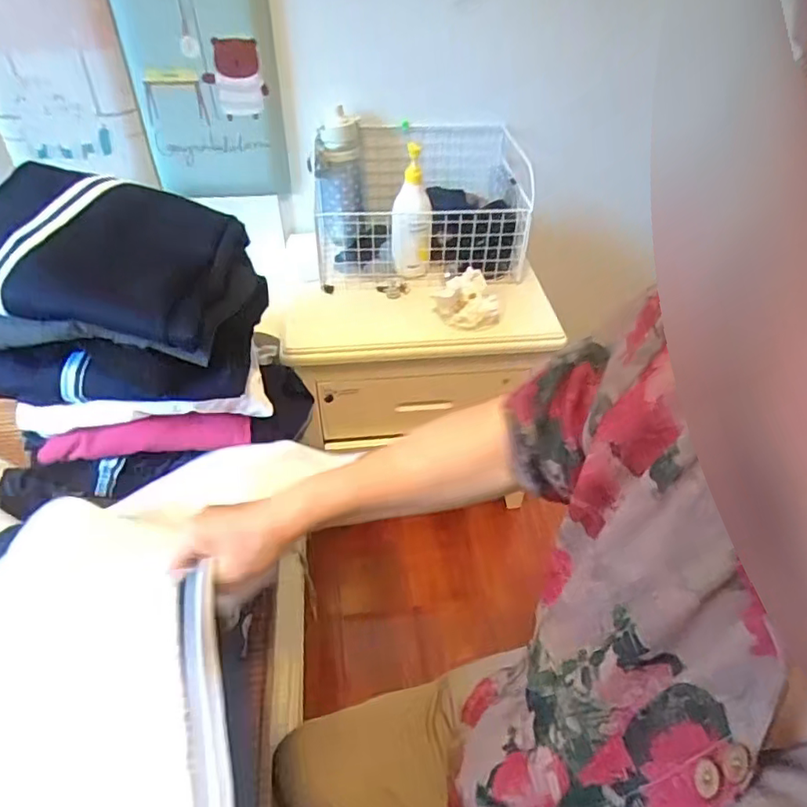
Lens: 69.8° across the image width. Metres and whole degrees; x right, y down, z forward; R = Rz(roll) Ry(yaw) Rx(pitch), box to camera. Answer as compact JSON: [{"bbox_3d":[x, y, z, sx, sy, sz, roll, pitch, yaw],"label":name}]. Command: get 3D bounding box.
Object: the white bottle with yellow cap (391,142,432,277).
[{"bbox_3d":[0.013,-0.333,1.032,0.071,0.203,0.077,3,45,2],"label":"white bottle with yellow cap"}]

